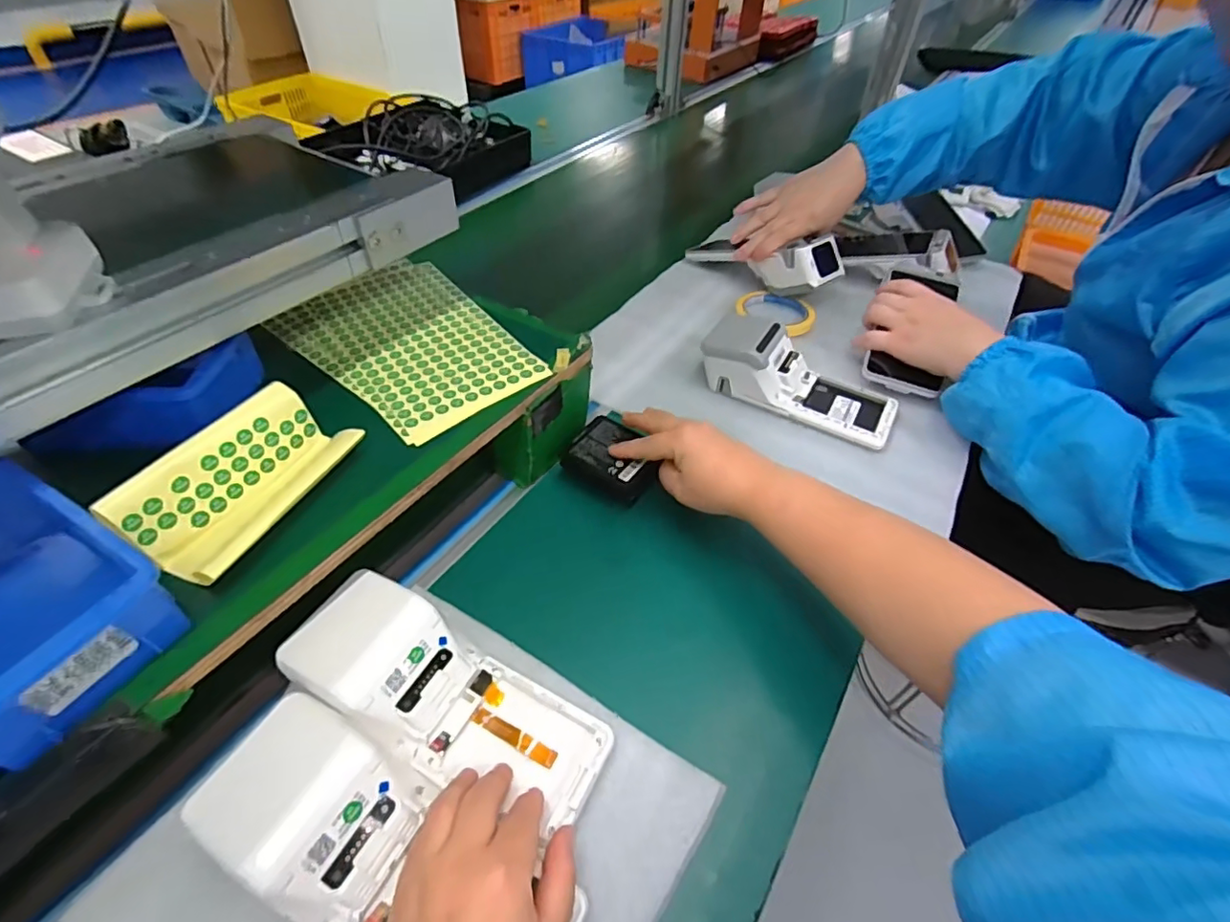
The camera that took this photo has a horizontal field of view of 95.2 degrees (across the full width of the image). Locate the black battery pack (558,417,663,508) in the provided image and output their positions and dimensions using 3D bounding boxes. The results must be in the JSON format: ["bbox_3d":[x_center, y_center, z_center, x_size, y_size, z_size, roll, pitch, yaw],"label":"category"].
[{"bbox_3d":[0.002,0.000,0.503,0.083,0.034,0.056,30,53,22],"label":"black battery pack"}]

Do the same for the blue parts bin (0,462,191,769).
[{"bbox_3d":[-0.301,0.075,0.279,0.142,0.068,0.100,24,51,17],"label":"blue parts bin"}]

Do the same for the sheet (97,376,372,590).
[{"bbox_3d":[-0.218,0.013,0.341,0.059,0.058,0.120,20,50,14],"label":"sheet"}]

